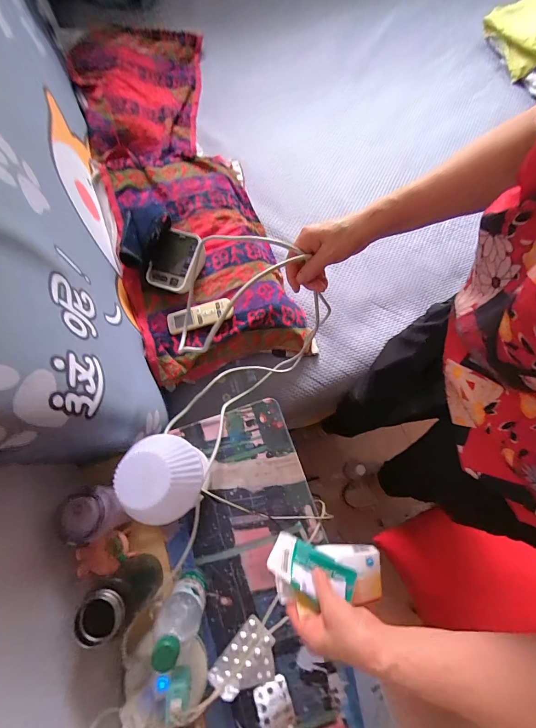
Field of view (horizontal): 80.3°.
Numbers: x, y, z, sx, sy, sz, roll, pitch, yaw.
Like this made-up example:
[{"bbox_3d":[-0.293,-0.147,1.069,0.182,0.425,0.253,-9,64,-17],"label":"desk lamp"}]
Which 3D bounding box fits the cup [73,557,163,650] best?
[{"bbox_3d":[-0.228,0.370,0.506,0.067,0.204,0.065,1,72,-2],"label":"cup"}]

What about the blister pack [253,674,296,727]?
[{"bbox_3d":[0.011,0.581,0.535,0.059,0.011,0.069,-11,53,-20],"label":"blister pack"}]

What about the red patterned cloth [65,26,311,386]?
[{"bbox_3d":[-0.270,-0.539,0.941,0.397,0.178,1.198,-18,74,-8],"label":"red patterned cloth"}]

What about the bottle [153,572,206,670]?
[{"bbox_3d":[-0.128,0.379,0.489,0.062,0.227,0.060,18,72,3],"label":"bottle"}]

